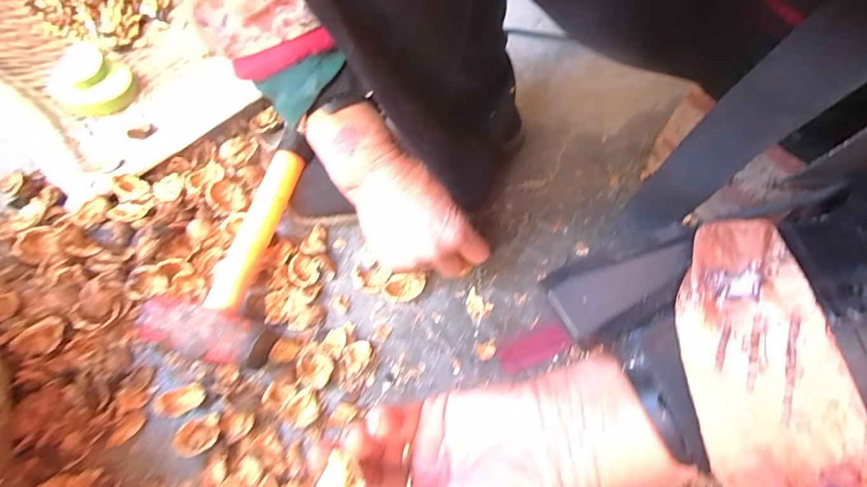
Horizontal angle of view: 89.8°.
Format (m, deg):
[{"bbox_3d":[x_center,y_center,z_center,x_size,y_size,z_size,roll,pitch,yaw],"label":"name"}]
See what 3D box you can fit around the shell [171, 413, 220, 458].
[{"bbox_3d":[-0.171,0.140,0.317,0.032,0.014,0.025,-21,67,-10],"label":"shell"}]

